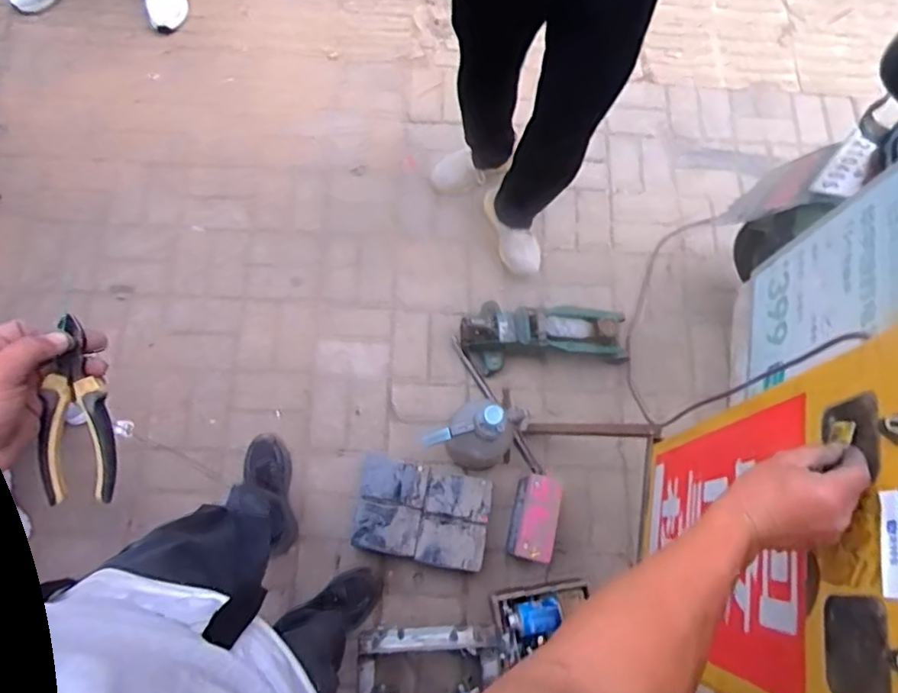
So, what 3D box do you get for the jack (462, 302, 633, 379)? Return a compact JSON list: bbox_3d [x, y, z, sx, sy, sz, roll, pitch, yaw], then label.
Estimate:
[{"bbox_3d":[0.245,-0.033,1.456,0.418,0.125,0.173,0,73,-3],"label":"jack"}]

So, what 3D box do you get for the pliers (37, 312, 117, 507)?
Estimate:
[{"bbox_3d":[-0.308,0.054,0.479,0.053,0.020,0.153,-2,96,-11],"label":"pliers"}]

